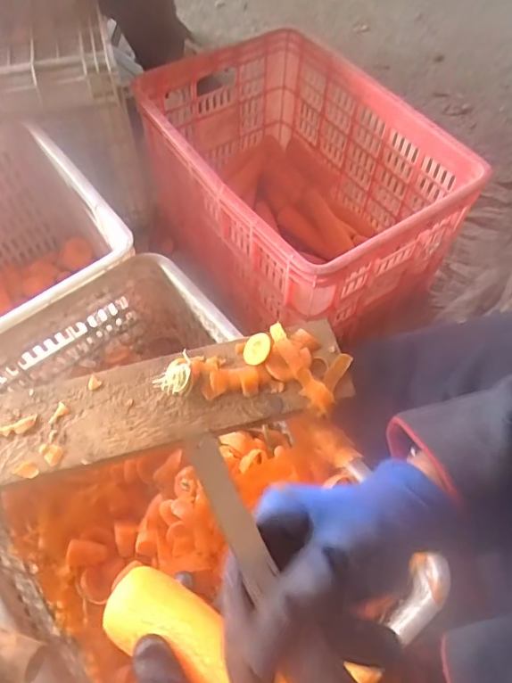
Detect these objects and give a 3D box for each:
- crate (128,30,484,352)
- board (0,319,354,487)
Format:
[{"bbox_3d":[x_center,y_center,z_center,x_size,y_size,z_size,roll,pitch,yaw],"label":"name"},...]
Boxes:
[{"bbox_3d":[0.064,-0.260,0.916,0.380,0.311,0.524,-37,66,-20],"label":"crate"},{"bbox_3d":[-0.174,0.077,0.533,0.554,0.037,0.114,-12,60,-7],"label":"board"}]

